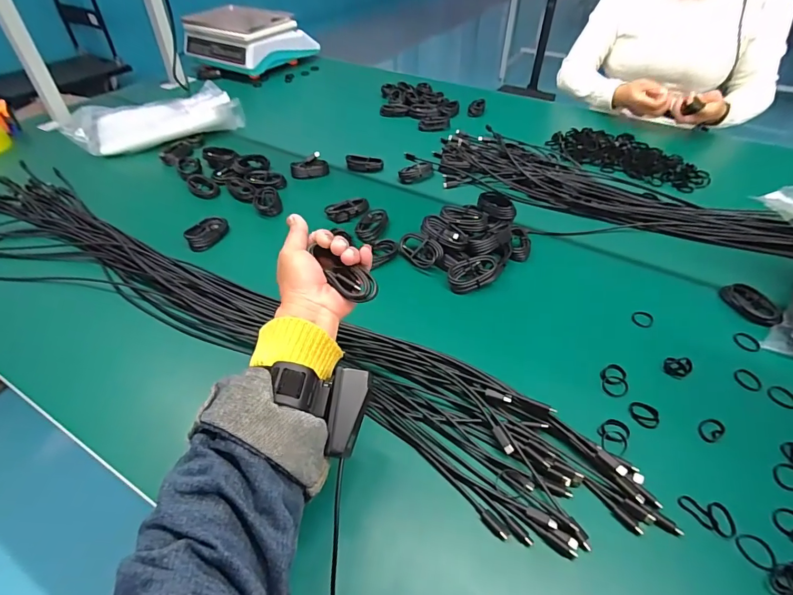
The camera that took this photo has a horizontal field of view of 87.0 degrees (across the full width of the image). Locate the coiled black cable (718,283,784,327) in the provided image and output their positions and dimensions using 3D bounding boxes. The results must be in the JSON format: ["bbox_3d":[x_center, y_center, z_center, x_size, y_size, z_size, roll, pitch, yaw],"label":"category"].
[{"bbox_3d":[0.472,0.008,0.554,0.050,0.010,0.074,-11,44,-10],"label":"coiled black cable"}]

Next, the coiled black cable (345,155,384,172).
[{"bbox_3d":[-0.064,-0.268,0.839,0.075,0.020,0.033,4,44,3],"label":"coiled black cable"}]

